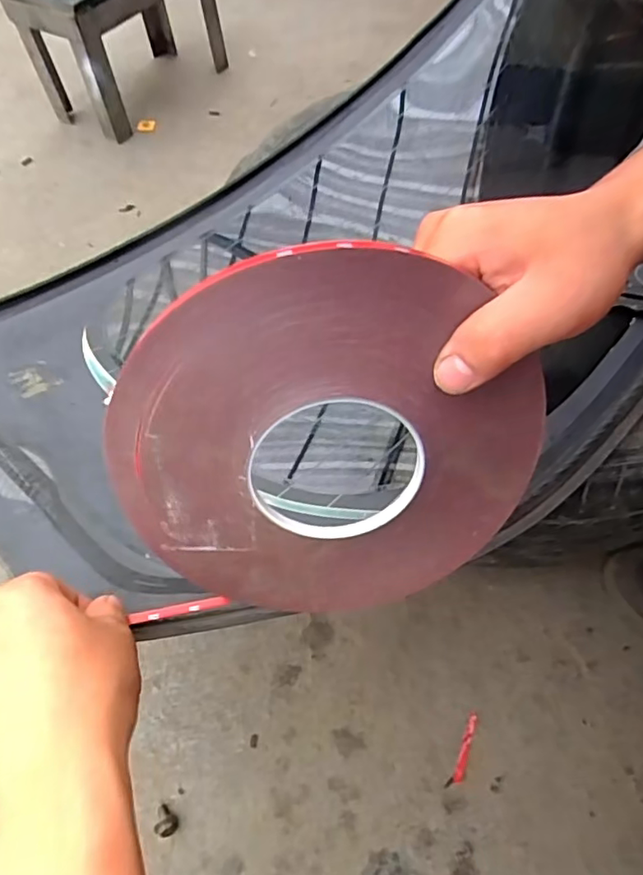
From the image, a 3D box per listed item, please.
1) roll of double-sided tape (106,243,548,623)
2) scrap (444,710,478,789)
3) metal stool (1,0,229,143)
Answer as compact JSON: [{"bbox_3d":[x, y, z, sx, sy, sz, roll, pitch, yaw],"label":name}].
[{"bbox_3d":[0.005,0.011,0.256,0.186,0.190,0.008,-2,35,-7],"label":"roll of double-sided tape"},{"bbox_3d":[0.129,0.282,0.510,0.013,0.004,0.066,24,63,16],"label":"scrap"},{"bbox_3d":[-0.357,-0.748,1.031,0.183,0.225,0.332,28,64,18],"label":"metal stool"}]

